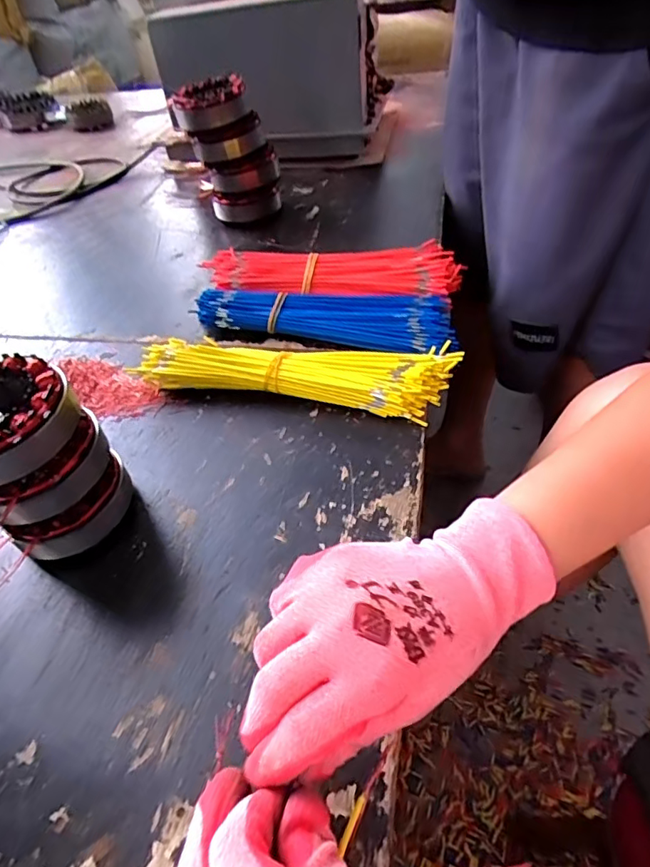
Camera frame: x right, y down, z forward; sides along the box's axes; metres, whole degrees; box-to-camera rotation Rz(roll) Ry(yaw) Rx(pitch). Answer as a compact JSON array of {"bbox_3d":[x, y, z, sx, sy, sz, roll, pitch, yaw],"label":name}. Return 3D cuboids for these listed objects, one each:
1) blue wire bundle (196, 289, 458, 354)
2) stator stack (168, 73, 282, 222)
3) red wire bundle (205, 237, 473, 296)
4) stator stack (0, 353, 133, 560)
[{"bbox_3d":[-0.002,-0.114,0.522,0.245,0.027,0.064,7,48,14],"label":"blue wire bundle"},{"bbox_3d":[-0.117,-0.346,0.677,0.105,0.152,0.078,-11,46,-4],"label":"stator stack"},{"bbox_3d":[0.003,-0.165,0.568,0.267,0.035,0.076,3,47,10],"label":"red wire bundle"},{"bbox_3d":[-0.192,0.019,0.363,0.086,0.117,0.082,-37,53,-25],"label":"stator stack"}]

